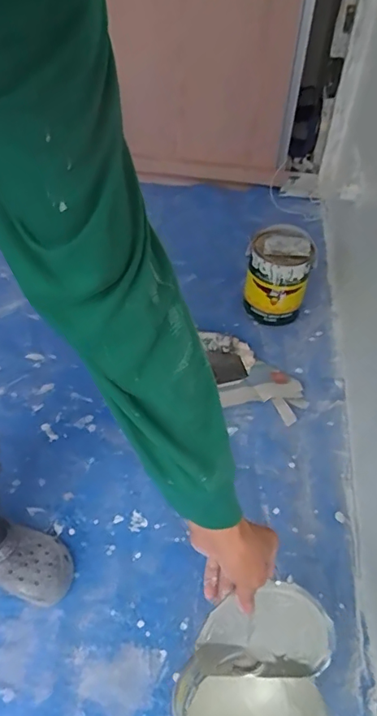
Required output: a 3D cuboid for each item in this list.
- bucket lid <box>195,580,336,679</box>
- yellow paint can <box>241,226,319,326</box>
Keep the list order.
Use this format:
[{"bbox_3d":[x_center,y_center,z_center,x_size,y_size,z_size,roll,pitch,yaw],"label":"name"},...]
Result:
[{"bbox_3d":[0.086,0.308,0.555,0.149,0.127,0.018,4,18,-9],"label":"bucket lid"},{"bbox_3d":[0.236,-0.220,1.357,0.162,0.223,0.178,2,45,-2],"label":"yellow paint can"}]

